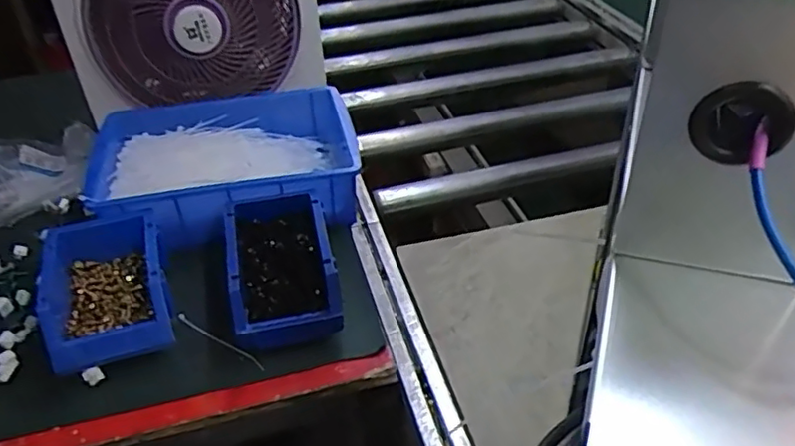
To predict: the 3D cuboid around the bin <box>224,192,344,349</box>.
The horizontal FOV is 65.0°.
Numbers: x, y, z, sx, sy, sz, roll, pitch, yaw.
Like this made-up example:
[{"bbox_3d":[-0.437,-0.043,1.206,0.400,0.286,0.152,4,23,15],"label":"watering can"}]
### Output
[{"bbox_3d":[-0.114,0.042,0.625,0.103,0.062,0.151,-9,39,-8],"label":"bin"}]

